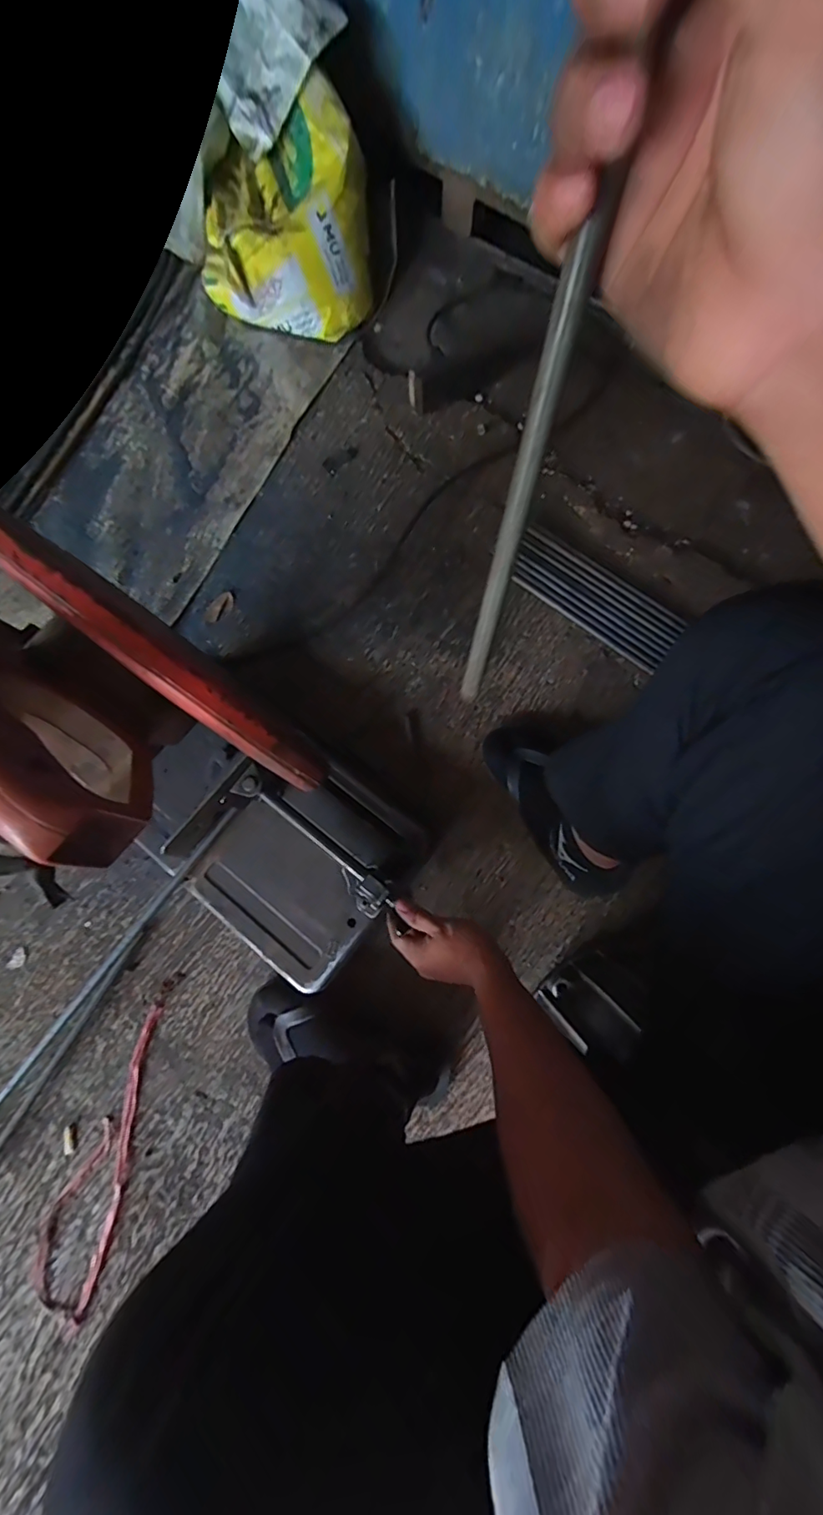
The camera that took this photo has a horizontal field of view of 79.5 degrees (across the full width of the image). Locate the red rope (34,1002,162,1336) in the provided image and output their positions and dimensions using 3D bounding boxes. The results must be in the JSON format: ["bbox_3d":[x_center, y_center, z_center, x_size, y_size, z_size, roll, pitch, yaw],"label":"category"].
[{"bbox_3d":[-0.401,0.513,0.645,0.087,0.007,0.361,13,78,5],"label":"red rope"}]

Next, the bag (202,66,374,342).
[{"bbox_3d":[-0.223,-0.944,0.882,0.300,0.204,0.240,5,74,2],"label":"bag"}]

